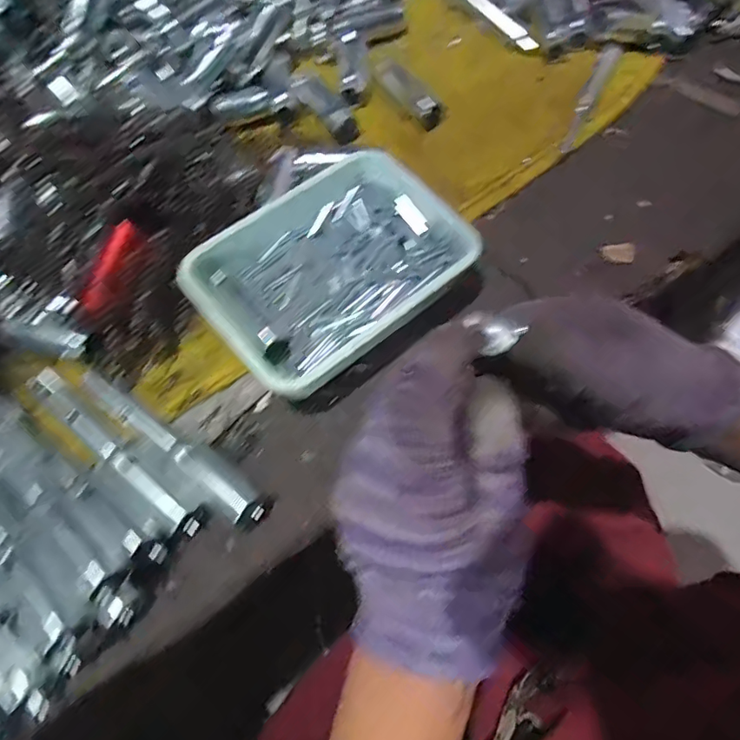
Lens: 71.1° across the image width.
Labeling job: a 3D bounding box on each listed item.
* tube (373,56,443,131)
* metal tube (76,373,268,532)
[{"bbox_3d":[0.030,-0.241,0.447,0.024,0.021,0.073,-36,74,-15],"label":"tube"},{"bbox_3d":[-0.122,0.044,0.318,0.145,0.015,0.021,37,71,12],"label":"metal tube"}]

